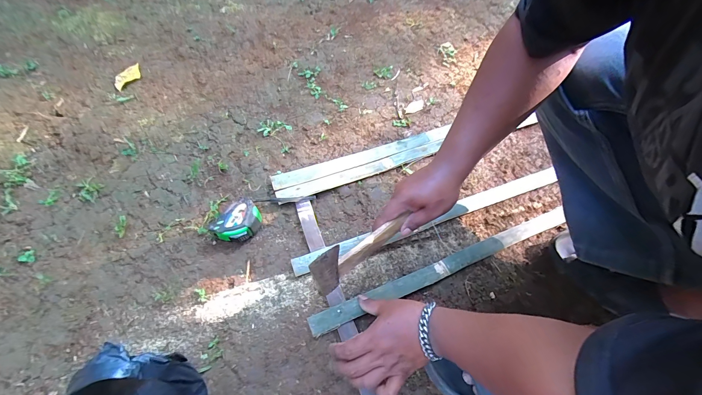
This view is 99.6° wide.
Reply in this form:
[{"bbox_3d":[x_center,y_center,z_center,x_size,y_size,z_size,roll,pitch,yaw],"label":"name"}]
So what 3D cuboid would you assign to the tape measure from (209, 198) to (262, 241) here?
[{"bbox_3d":[-0.204,0.045,0.540,0.068,0.042,0.077,22,60,11],"label":"tape measure"}]

